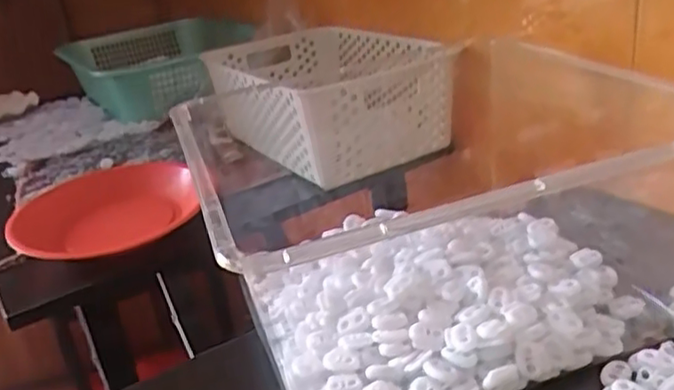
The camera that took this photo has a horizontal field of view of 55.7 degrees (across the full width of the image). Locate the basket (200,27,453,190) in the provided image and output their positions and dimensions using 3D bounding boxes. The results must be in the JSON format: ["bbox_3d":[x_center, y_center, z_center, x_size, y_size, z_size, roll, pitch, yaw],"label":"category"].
[{"bbox_3d":[-0.020,-0.126,0.805,0.231,0.108,0.326,-21,27,-25],"label":"basket"}]

